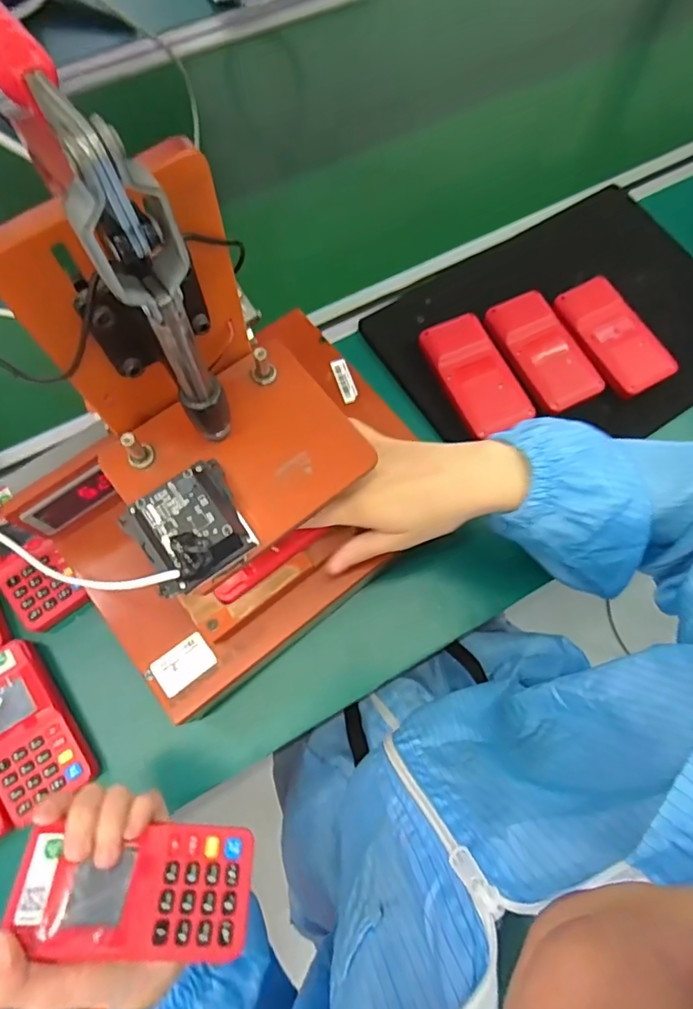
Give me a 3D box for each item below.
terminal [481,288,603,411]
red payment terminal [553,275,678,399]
[{"bbox_3d":[0.190,-0.149,0.520,0.067,0.016,0.120,-26,74,-10],"label":"terminal"},{"bbox_3d":[0.259,-0.164,0.532,0.069,0.019,0.122,-28,75,-11],"label":"red payment terminal"}]

